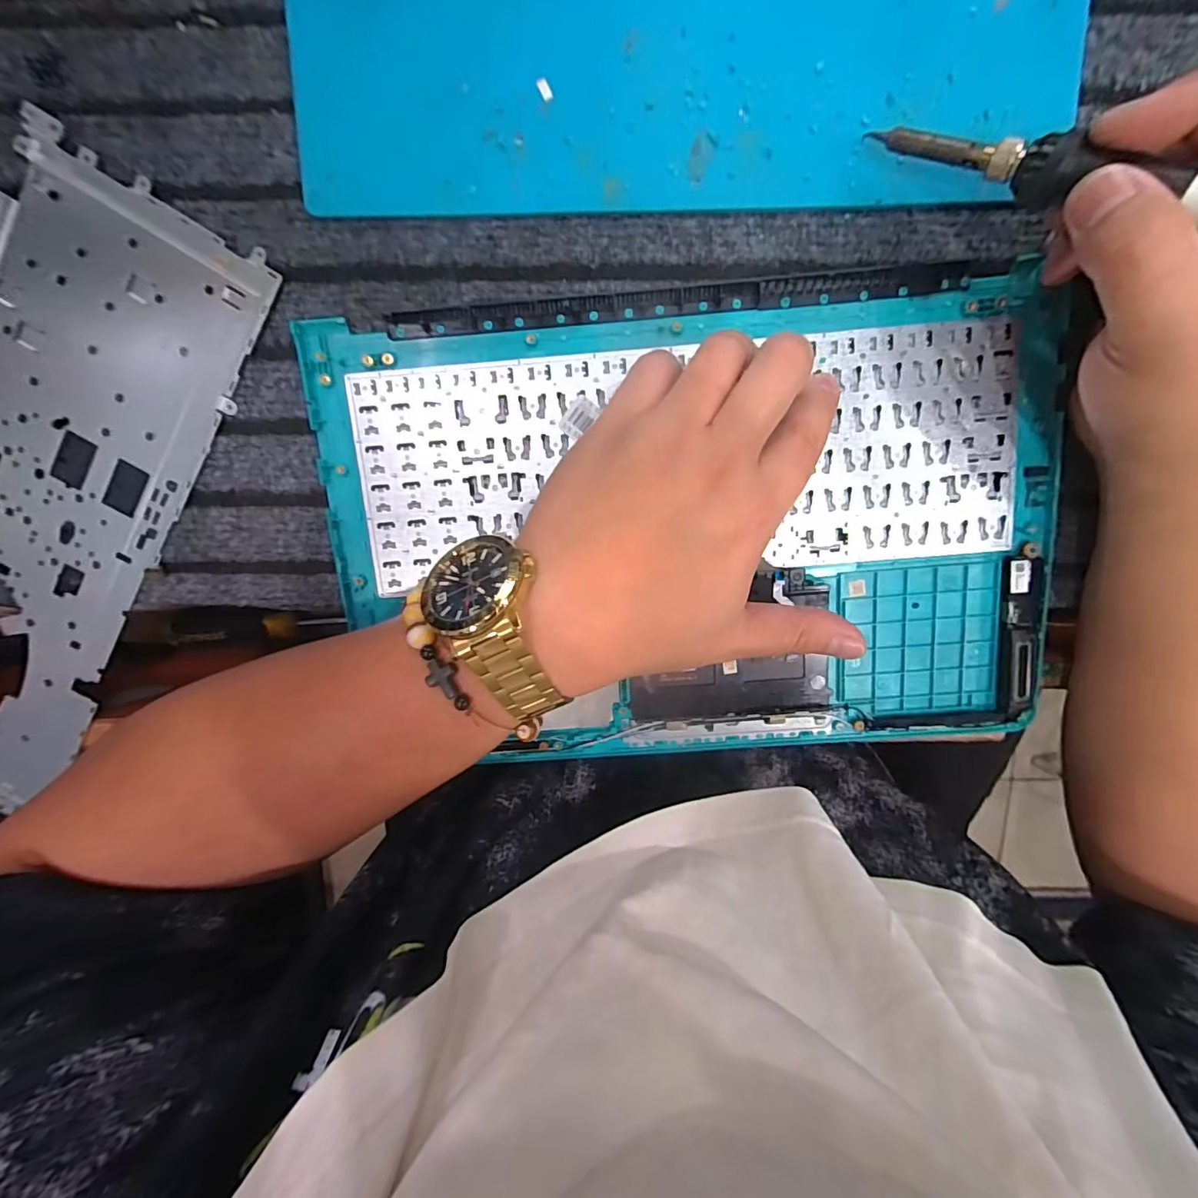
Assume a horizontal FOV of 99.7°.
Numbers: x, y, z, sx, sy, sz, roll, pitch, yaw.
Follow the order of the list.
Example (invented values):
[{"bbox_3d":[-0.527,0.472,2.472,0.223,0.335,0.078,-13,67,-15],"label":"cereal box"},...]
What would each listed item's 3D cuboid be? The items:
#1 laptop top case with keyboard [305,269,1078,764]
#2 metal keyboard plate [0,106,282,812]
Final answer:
[{"bbox_3d":[0.044,-0.032,0.255,0.355,0.009,0.229,-4,99,2],"label":"laptop top case with keyboard"},{"bbox_3d":[-0.296,-0.045,0.265,0.133,0.012,0.338,31,99,-4],"label":"metal keyboard plate"}]

